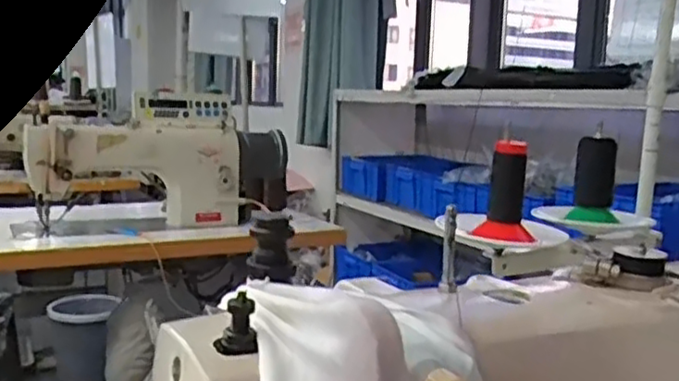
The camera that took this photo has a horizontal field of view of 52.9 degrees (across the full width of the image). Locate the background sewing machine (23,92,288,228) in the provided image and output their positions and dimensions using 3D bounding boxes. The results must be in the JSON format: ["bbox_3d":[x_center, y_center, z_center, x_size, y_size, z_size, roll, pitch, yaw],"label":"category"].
[{"bbox_3d":[-0.397,-0.064,1.565,0.587,0.285,0.205,-2,8,-26],"label":"background sewing machine"}]

